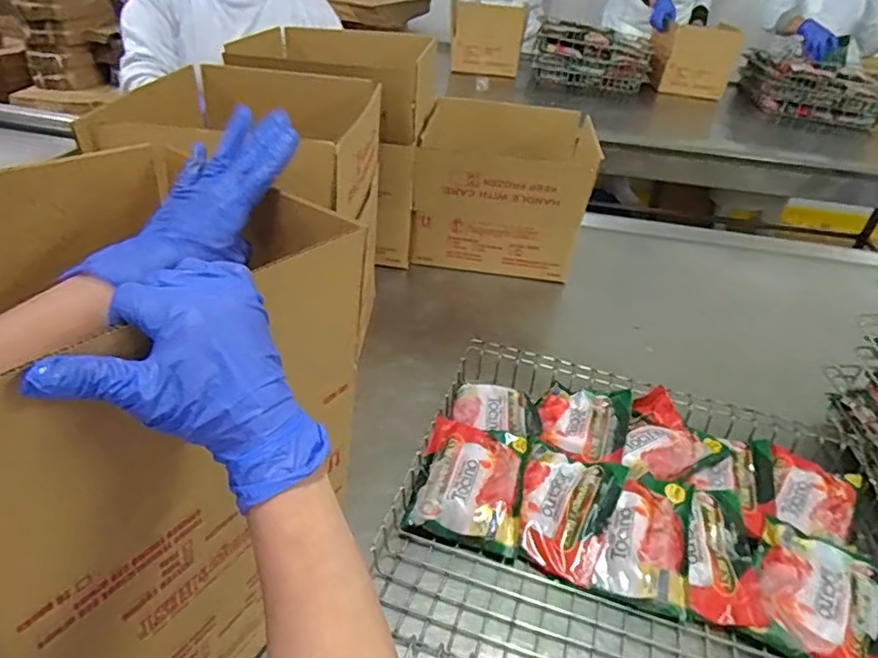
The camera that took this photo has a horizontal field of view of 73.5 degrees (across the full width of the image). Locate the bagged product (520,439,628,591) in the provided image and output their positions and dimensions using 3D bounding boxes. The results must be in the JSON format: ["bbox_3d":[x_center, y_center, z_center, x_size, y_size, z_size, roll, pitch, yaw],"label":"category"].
[{"bbox_3d":[0.137,0.195,0.650,0.102,0.035,0.142,20,38,18],"label":"bagged product"}]

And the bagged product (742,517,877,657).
[{"bbox_3d":[0.384,0.273,0.578,0.134,0.029,0.139,24,39,22],"label":"bagged product"}]

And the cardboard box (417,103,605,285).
[{"bbox_3d":[0.117,-0.262,1.107,0.289,0.230,0.260,9,36,3],"label":"cardboard box"}]

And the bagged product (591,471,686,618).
[{"bbox_3d":[0.215,0.217,0.619,0.082,0.034,0.143,14,37,10],"label":"bagged product"}]

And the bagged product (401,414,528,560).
[{"bbox_3d":[0.040,0.176,0.671,0.120,0.049,0.142,14,37,10],"label":"bagged product"}]

